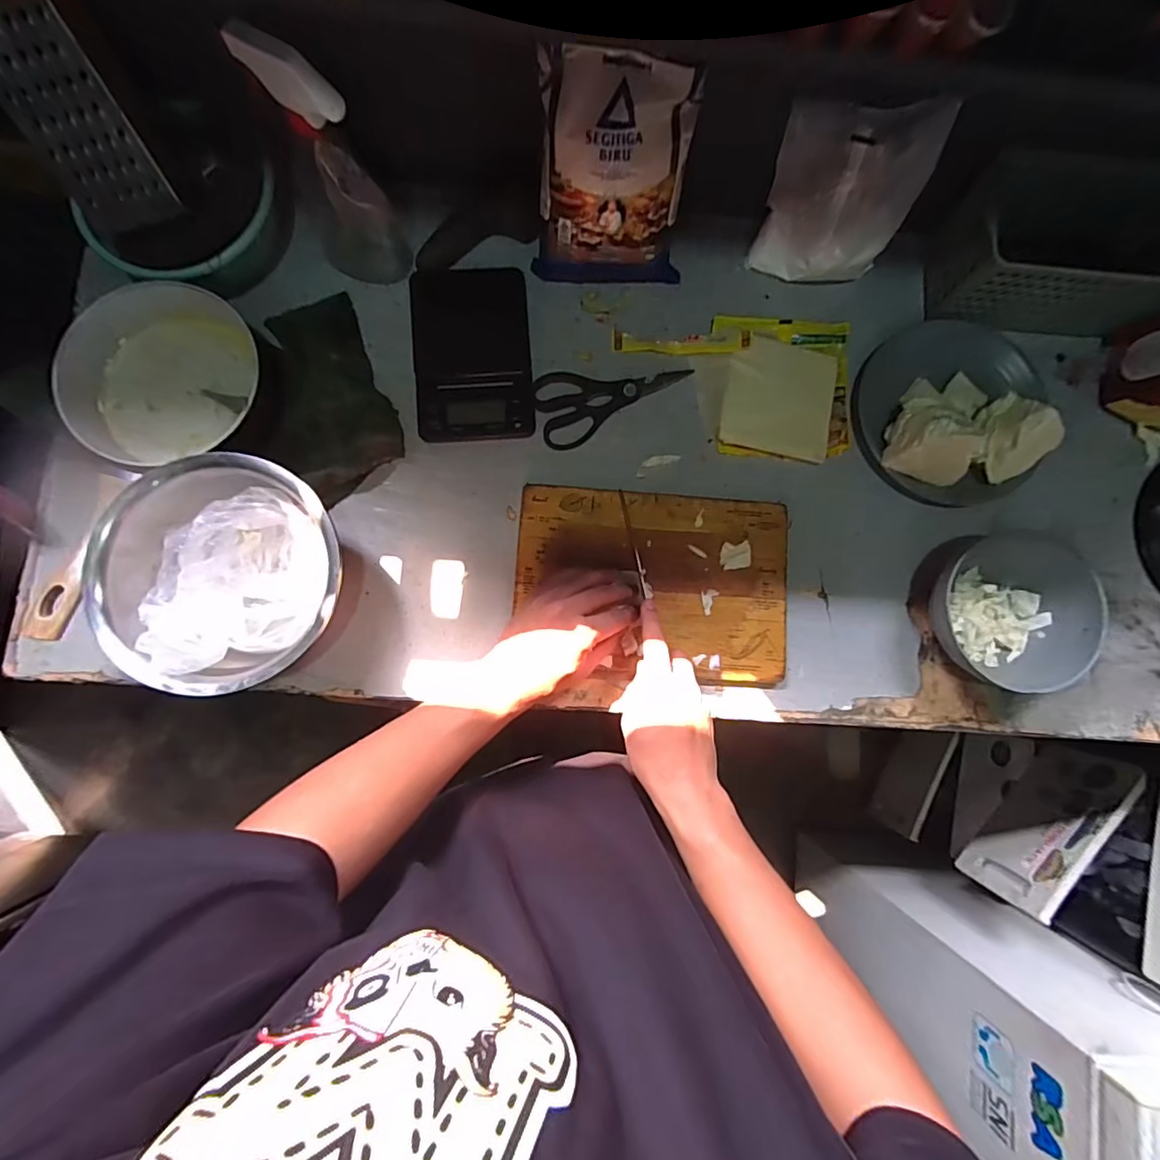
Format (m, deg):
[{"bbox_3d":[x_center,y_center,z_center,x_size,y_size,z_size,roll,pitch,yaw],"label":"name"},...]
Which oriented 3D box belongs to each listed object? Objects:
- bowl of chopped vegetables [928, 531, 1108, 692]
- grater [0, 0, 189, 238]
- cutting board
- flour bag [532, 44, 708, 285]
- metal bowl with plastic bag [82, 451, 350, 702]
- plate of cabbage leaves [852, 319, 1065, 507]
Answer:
[{"bbox_3d":[0.450,0.039,0.582,0.164,0.084,0.159,0,83,-3],"label":"bowl of chopped vegetables"},{"bbox_3d":[-0.468,-0.442,0.482,0.094,0.211,0.045,-16,52,-1],"label":"grater"},{"bbox_3d":[0.081,0.003,0.589,0.296,0.013,0.201,4,83,-3],"label":"cutting board"},{"bbox_3d":[0.040,-0.419,0.570,0.164,0.205,0.063,-7,51,-11],"label":"flour bag"},{"bbox_3d":[-0.334,-0.008,0.533,0.215,0.112,0.203,0,83,-3],"label":"metal bowl with plastic bag"},{"bbox_3d":[0.434,-0.210,0.603,0.199,0.092,0.221,30,82,1],"label":"plate of cabbage leaves"}]

